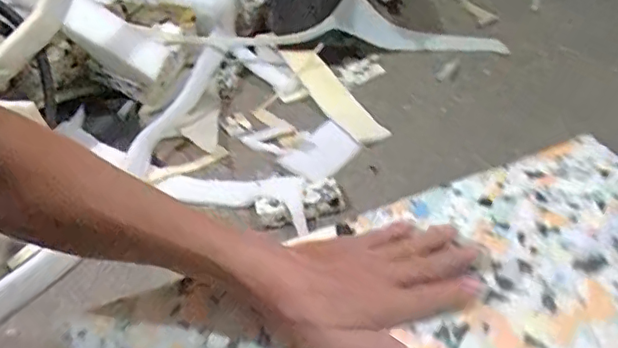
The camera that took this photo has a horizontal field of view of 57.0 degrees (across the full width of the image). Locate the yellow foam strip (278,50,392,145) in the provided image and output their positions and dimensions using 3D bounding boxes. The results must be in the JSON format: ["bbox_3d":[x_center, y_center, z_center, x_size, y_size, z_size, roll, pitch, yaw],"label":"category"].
[{"bbox_3d":[0.034,-0.116,0.819,0.053,0.032,0.215,-25,51,-21],"label":"yellow foam strip"}]

